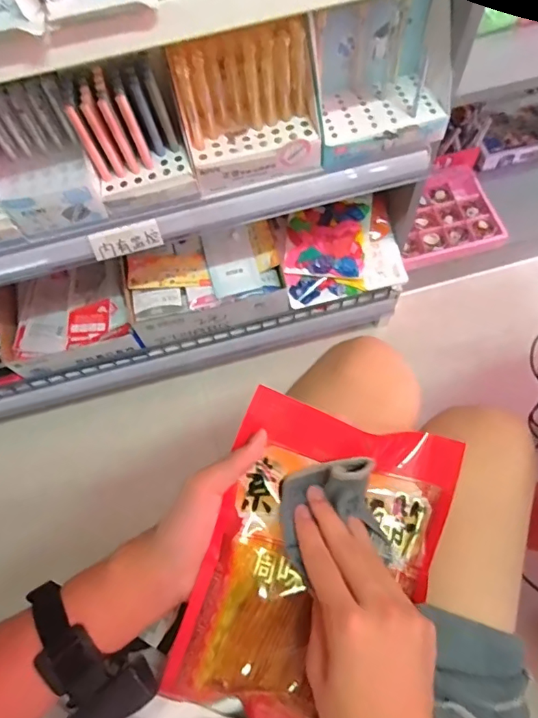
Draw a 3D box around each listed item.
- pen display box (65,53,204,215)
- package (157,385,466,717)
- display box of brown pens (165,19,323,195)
[{"bbox_3d":[-0.160,-0.265,0.578,0.118,0.129,0.095,-17,68,-4],"label":"pen display box"},{"bbox_3d":[0.037,0.169,0.385,0.178,0.022,0.255,20,83,-7],"label":"package"},{"bbox_3d":[-0.020,-0.296,0.576,0.163,0.139,0.078,-14,67,-3],"label":"display box of brown pens"}]

